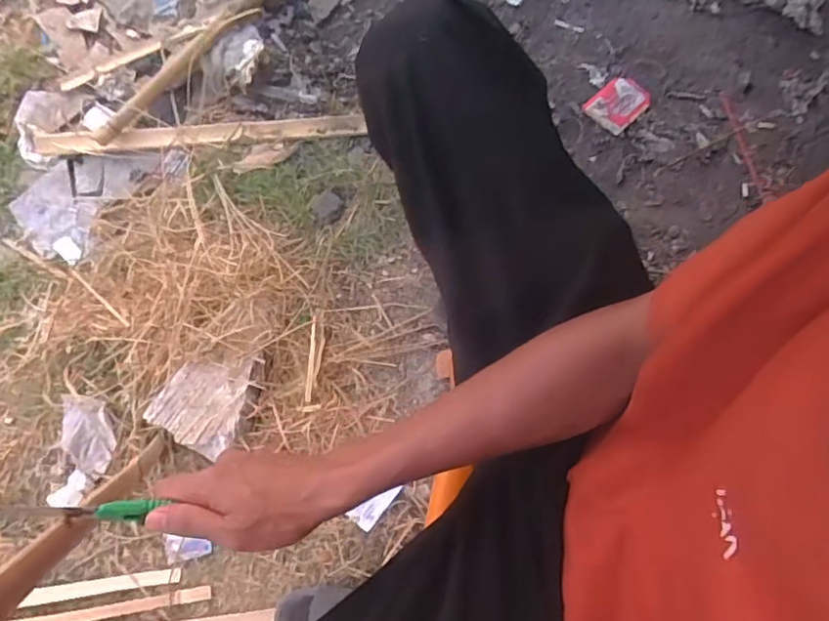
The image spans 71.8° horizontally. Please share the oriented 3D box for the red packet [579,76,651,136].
[{"bbox_3d":[0.344,-0.349,0.960,0.105,0.007,0.075,-42,77,-14],"label":"red packet"}]

